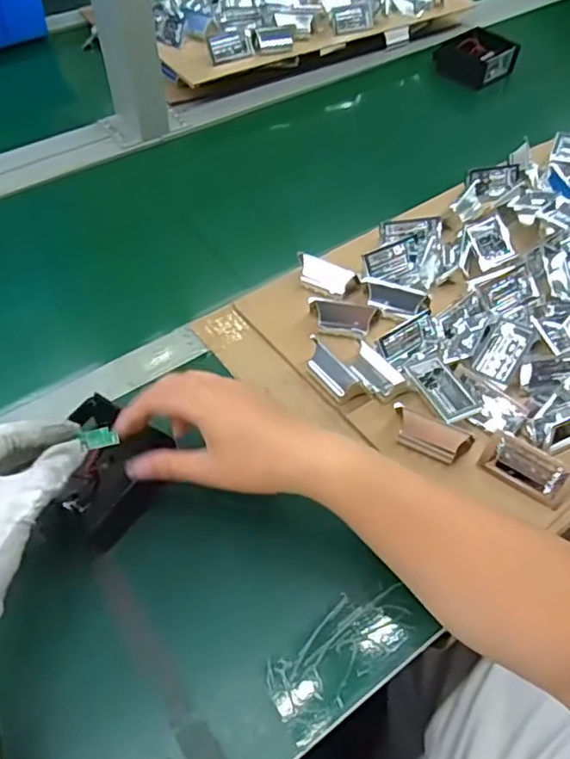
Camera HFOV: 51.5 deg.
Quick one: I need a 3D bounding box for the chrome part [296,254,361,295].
[{"bbox_3d":[0.040,-0.099,0.569,0.061,0.020,0.022,21,55,14],"label":"chrome part"}]

